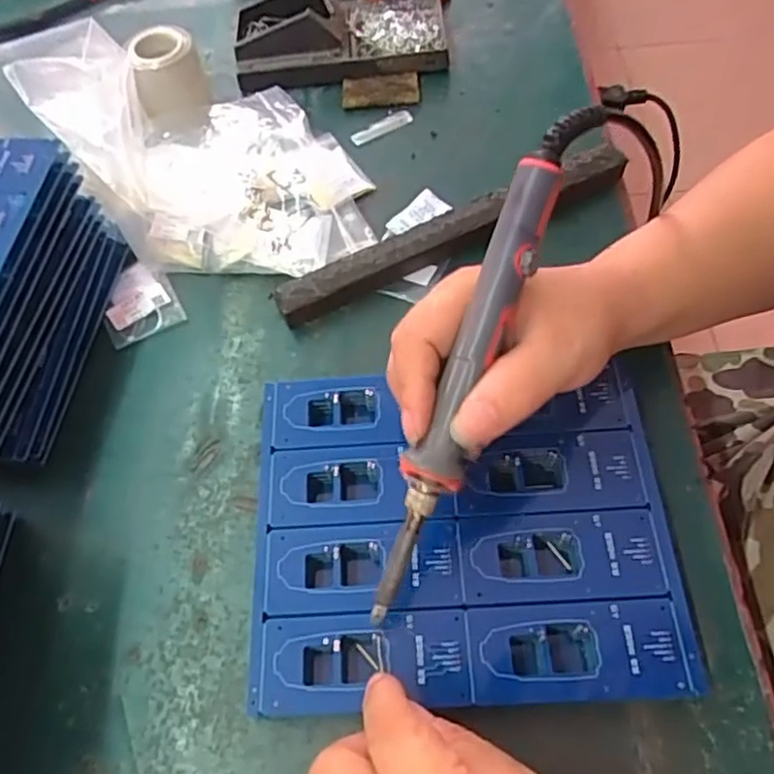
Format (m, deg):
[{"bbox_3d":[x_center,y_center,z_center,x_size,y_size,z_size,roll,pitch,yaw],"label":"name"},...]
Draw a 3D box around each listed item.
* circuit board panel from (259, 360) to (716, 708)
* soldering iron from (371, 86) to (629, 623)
[{"bbox_3d":[0.036,0.066,0.330,0.193,0.025,0.158,-2,62,-1],"label":"circuit board panel"},{"bbox_3d":[0.038,-0.013,0.277,0.026,0.018,0.232,22,95,11],"label":"soldering iron"}]

